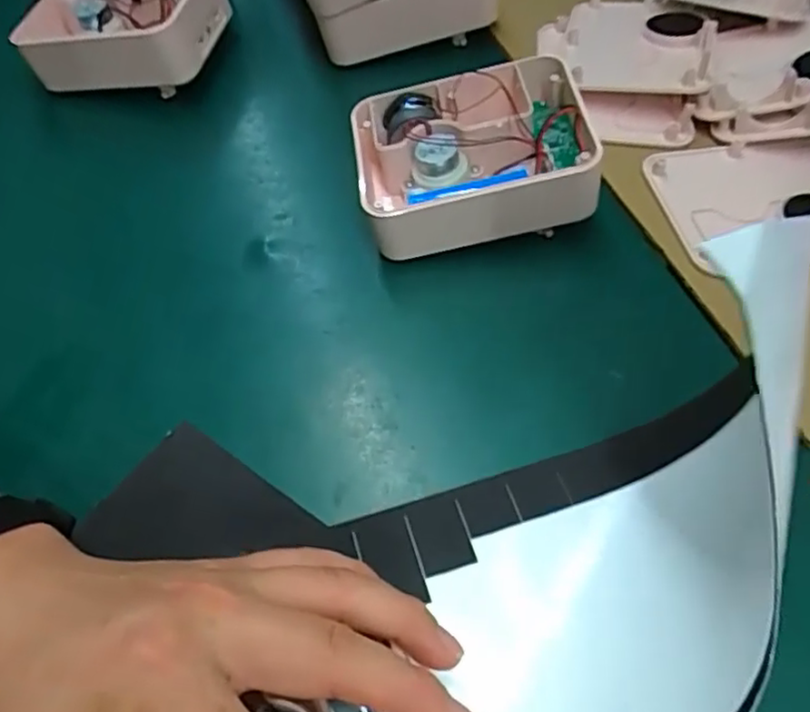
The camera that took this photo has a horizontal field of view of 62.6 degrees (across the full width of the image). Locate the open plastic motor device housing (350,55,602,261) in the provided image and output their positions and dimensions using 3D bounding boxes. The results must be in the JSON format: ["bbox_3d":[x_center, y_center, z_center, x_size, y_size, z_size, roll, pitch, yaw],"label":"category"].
[{"bbox_3d":[0.037,-0.113,0.377,0.132,0.053,0.102,-7,57,-4],"label":"open plastic motor device housing"}]

